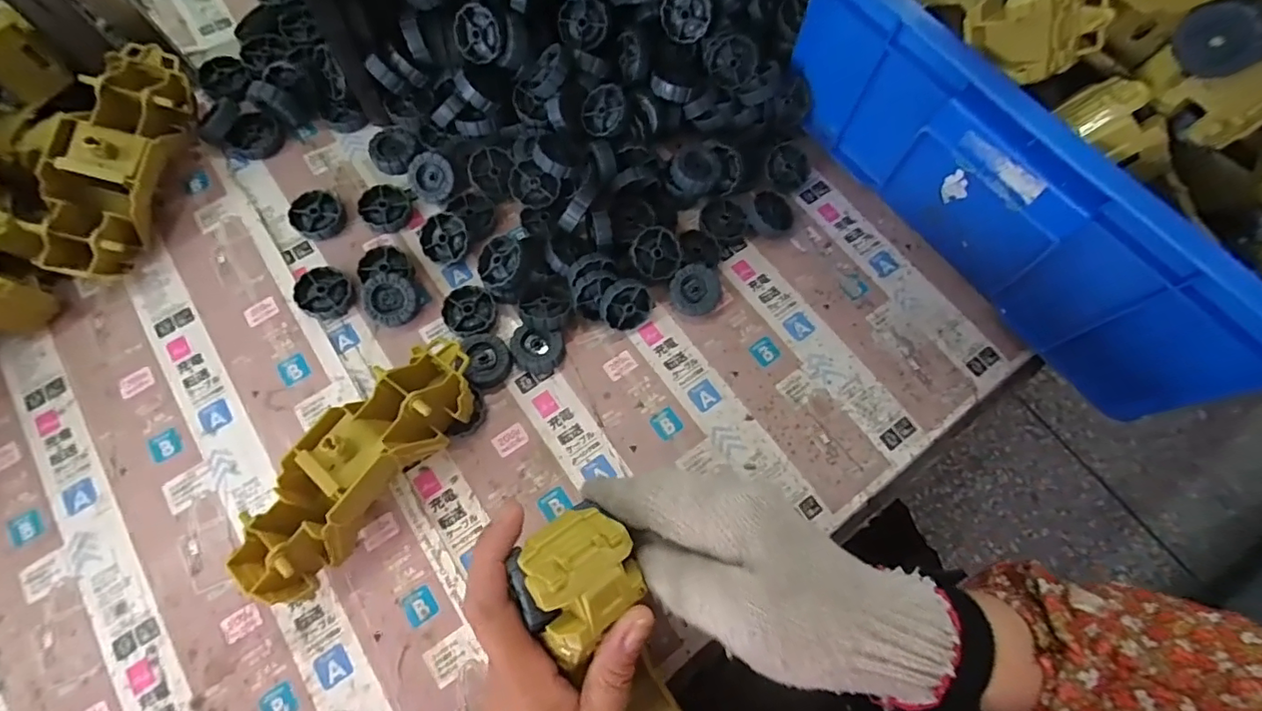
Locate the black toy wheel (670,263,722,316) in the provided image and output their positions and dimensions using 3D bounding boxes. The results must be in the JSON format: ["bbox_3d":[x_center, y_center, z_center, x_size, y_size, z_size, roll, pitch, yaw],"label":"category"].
[{"bbox_3d":[0.049,-0.049,0.413,0.036,0.023,0.040,24,74,6],"label":"black toy wheel"}]

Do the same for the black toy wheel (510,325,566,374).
[{"bbox_3d":[-0.068,-0.002,0.394,0.037,0.014,0.033,9,72,2],"label":"black toy wheel"}]

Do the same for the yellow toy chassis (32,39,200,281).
[{"bbox_3d":[-0.378,-0.141,0.408,0.063,0.062,0.179,10,73,2],"label":"yellow toy chassis"}]

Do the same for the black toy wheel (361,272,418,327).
[{"bbox_3d":[-0.173,-0.039,0.396,0.037,0.016,0.037,-1,93,-14],"label":"black toy wheel"}]

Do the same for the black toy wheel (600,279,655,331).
[{"bbox_3d":[-0.002,-0.038,0.400,0.037,0.038,0.016,-24,32,-11],"label":"black toy wheel"}]

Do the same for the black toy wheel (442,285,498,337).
[{"bbox_3d":[-0.119,-0.032,0.403,0.037,0.012,0.039,0,72,-1],"label":"black toy wheel"}]

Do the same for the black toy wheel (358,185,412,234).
[{"bbox_3d":[-0.191,-0.115,0.425,0.036,0.011,0.038,0,72,-1],"label":"black toy wheel"}]

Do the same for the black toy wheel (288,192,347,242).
[{"bbox_3d":[-0.242,-0.109,0.422,0.040,0.013,0.036,42,76,11],"label":"black toy wheel"}]

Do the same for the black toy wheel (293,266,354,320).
[{"bbox_3d":[-0.225,-0.046,0.400,0.040,0.013,0.037,0,72,-1],"label":"black toy wheel"}]

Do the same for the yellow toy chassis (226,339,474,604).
[{"bbox_3d":[-0.168,0.067,0.344,0.059,0.061,0.175,36,75,10],"label":"yellow toy chassis"}]

